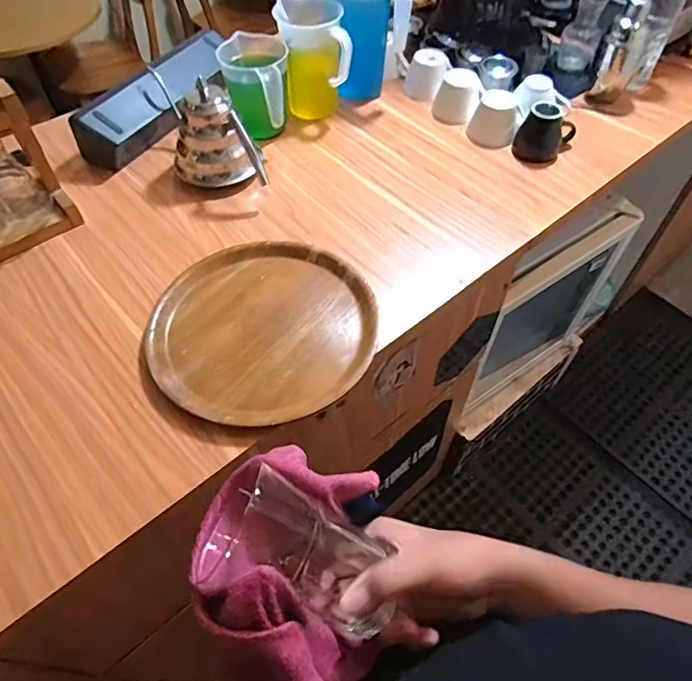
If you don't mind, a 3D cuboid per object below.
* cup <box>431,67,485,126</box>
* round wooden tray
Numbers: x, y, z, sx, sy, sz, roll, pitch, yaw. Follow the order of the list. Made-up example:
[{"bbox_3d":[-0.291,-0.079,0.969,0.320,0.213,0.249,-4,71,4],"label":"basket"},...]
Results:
[{"bbox_3d":[0.208,-0.454,0.971,0.084,0.064,0.088,11,55,7],"label":"cup"},{"bbox_3d":[-0.106,-0.018,0.681,0.284,0.021,0.274,0,55,0],"label":"round wooden tray"}]

